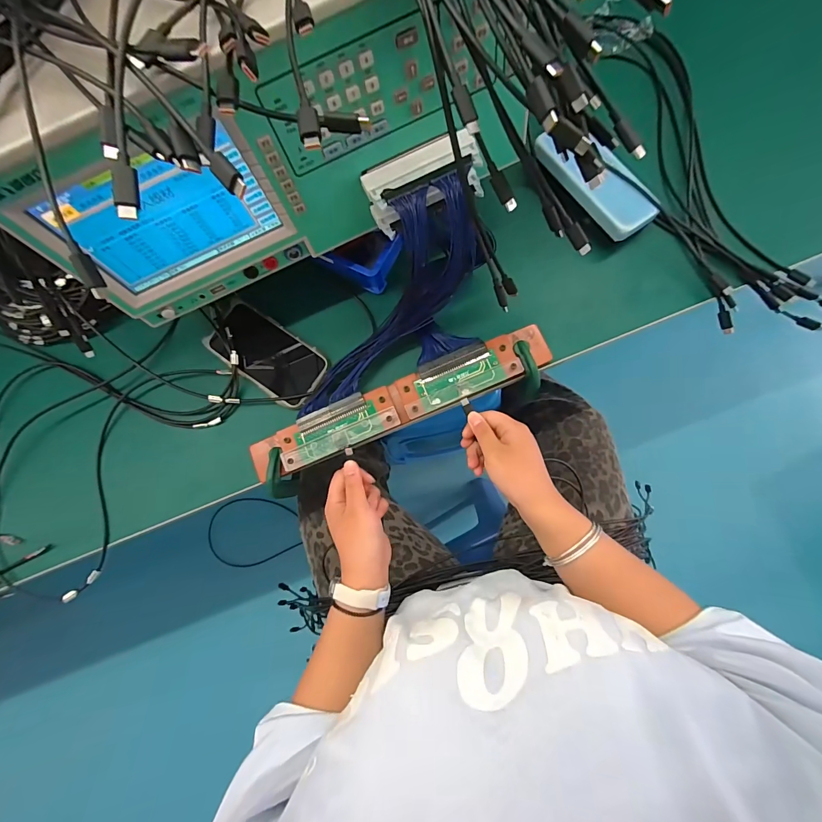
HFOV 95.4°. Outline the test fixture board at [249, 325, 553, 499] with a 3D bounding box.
[{"bbox_3d":[-0.010,0.001,0.434,0.360,0.037,0.075,-23,81,1],"label":"test fixture board"}]

